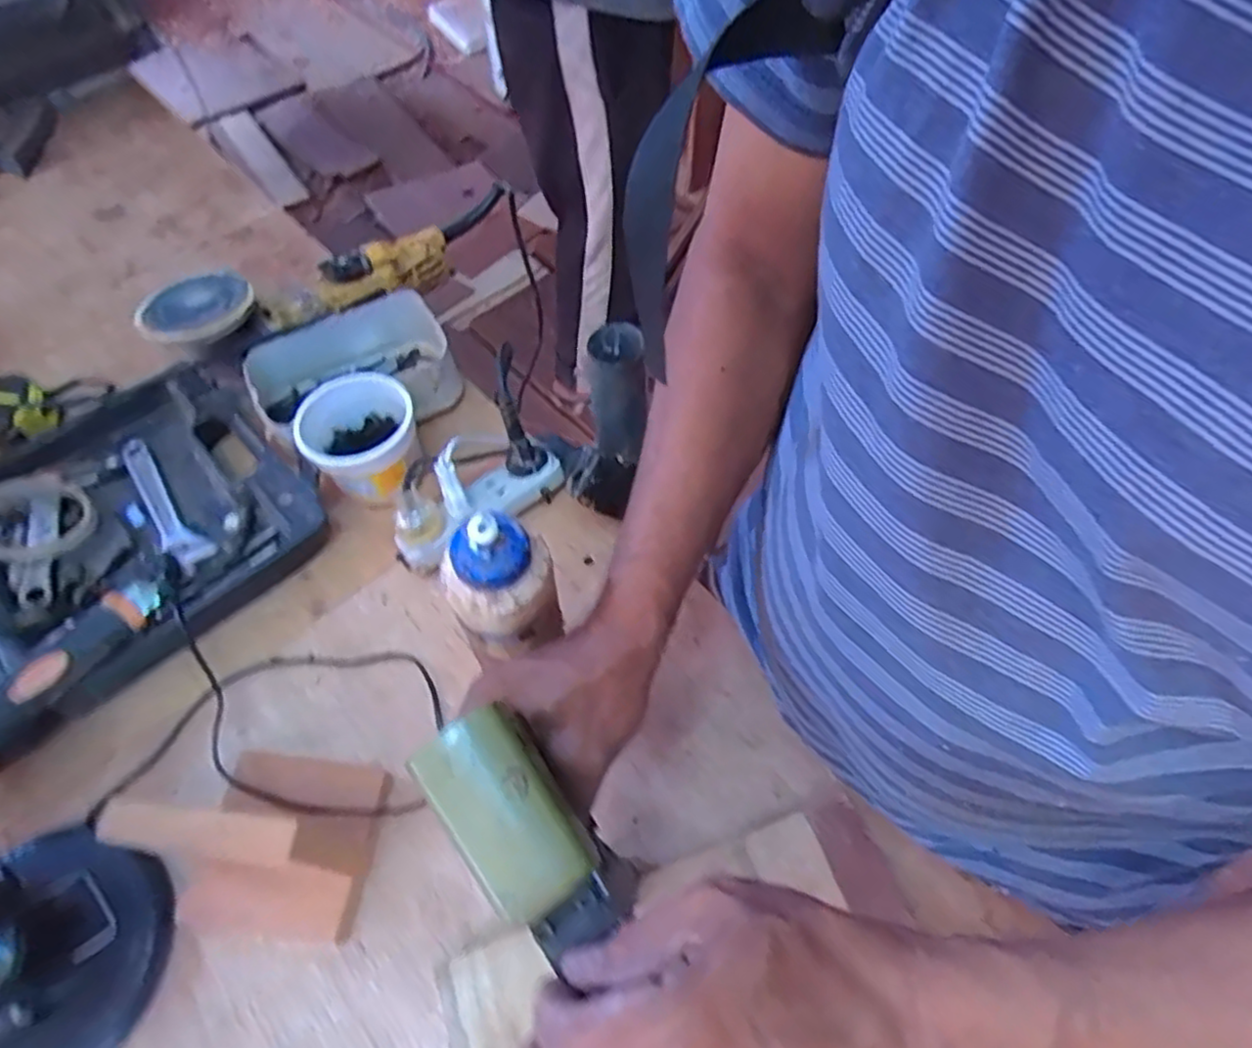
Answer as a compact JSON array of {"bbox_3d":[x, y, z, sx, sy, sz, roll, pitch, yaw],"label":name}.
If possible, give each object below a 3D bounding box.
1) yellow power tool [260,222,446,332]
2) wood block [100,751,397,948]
[{"bbox_3d":[-0.263,-0.235,0.714,0.196,0.063,0.058,-31,61,-21],"label":"yellow power tool"},{"bbox_3d":[-0.214,0.179,0.416,0.106,0.121,0.105,6,58,5],"label":"wood block"}]

